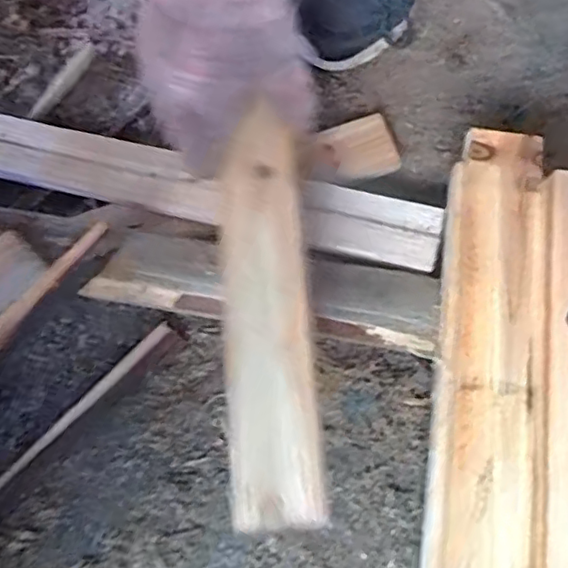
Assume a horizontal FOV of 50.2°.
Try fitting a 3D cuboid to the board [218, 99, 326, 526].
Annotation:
[{"bbox_3d":[-0.013,0.010,0.371,0.054,0.018,0.258,-4,69,1],"label":"board"}]

